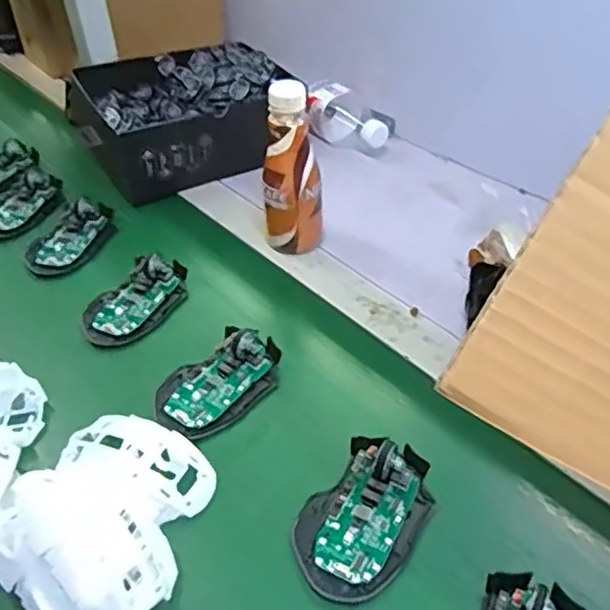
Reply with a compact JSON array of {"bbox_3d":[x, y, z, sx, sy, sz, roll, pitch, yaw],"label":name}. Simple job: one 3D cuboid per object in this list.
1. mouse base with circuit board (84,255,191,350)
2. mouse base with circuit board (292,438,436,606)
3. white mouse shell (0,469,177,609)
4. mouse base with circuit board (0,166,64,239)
[{"bbox_3d":[-0.155,-0.008,0.596,0.069,0.019,0.113,26,49,28],"label":"mouse base with circuit board"},{"bbox_3d":[0.040,0.135,0.423,0.072,0.025,0.111,24,48,26],"label":"mouse base with circuit board"},{"bbox_3d":[-0.139,0.150,0.388,0.117,0.054,0.075,24,48,26],"label":"white mouse shell"},{"bbox_3d":[-0.329,-0.119,0.733,0.063,0.027,0.108,12,44,15],"label":"mouse base with circuit board"}]

